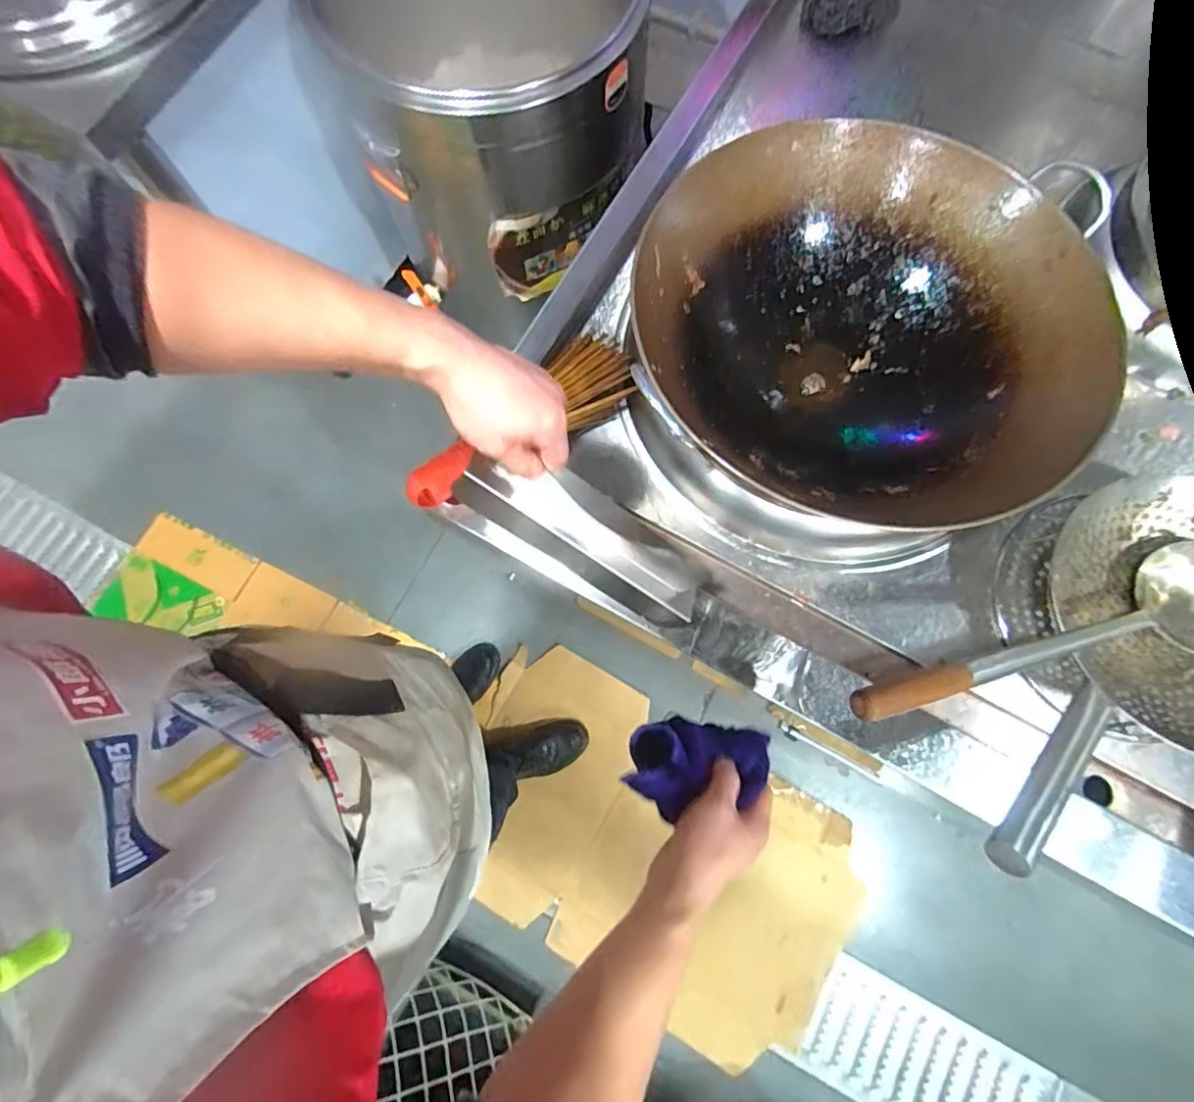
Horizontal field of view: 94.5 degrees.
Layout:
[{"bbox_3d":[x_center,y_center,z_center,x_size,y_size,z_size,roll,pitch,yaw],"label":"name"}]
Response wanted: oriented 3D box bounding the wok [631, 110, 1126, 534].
[{"bbox_3d":[0.281,-0.252,0.646,0.453,0.174,0.448,0,76,0],"label":"wok"}]

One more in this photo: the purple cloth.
[{"bbox_3d":[0.091,0.184,0.489,0.130,0.064,0.072,-13,77,-3],"label":"purple cloth"}]

